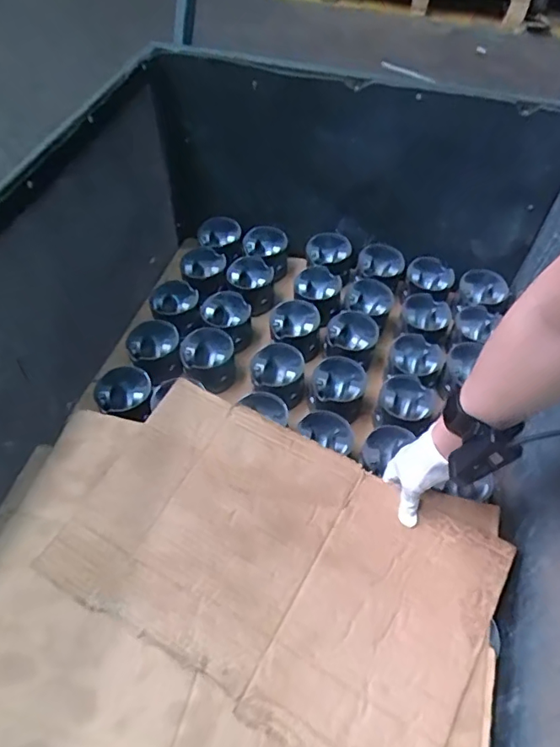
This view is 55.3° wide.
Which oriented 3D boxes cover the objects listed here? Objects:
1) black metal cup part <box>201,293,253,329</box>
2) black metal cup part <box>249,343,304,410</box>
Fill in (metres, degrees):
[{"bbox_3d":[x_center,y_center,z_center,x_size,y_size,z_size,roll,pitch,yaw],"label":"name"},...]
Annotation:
[{"bbox_3d":[-0.098,-0.108,0.971,0.083,0.041,0.080,1,53,-1],"label":"black metal cup part"},{"bbox_3d":[-0.005,0.005,0.895,0.086,0.076,0.093,1,53,-1],"label":"black metal cup part"}]

